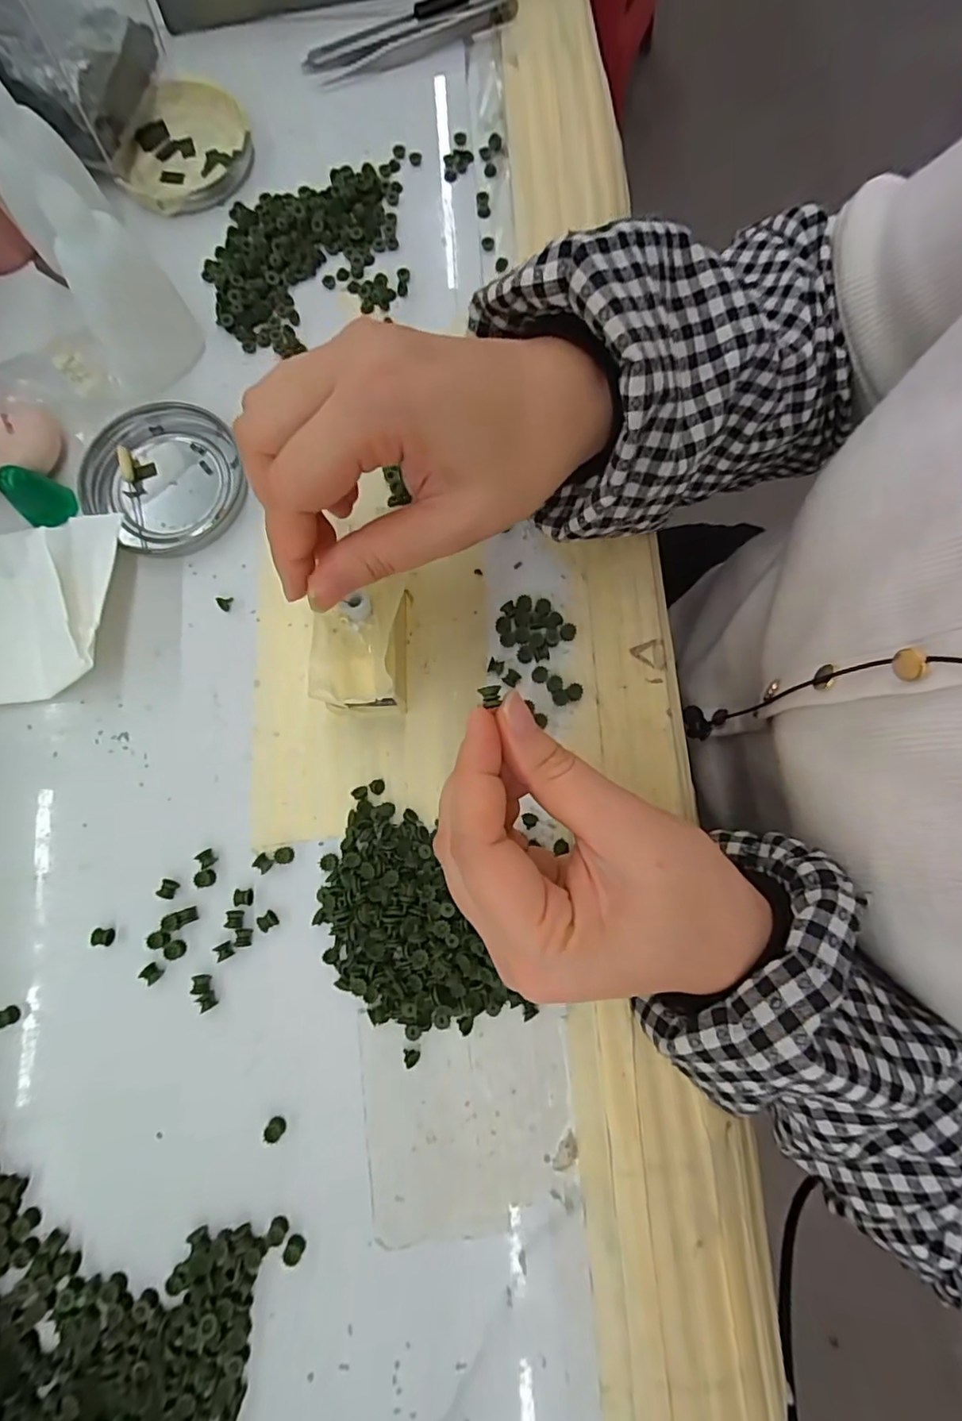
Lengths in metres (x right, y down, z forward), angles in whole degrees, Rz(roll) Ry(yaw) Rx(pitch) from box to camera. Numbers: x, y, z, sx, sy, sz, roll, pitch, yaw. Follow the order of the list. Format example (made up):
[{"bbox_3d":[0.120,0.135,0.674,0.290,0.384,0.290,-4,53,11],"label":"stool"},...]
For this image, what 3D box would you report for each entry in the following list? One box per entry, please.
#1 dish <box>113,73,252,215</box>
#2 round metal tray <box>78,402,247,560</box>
[{"bbox_3d":[-0.168,-0.315,0.316,0.075,0.016,0.077,0,80,-1],"label":"dish"},{"bbox_3d":[-0.156,-0.115,0.279,0.075,0.011,0.074,0,80,-1],"label":"round metal tray"}]

